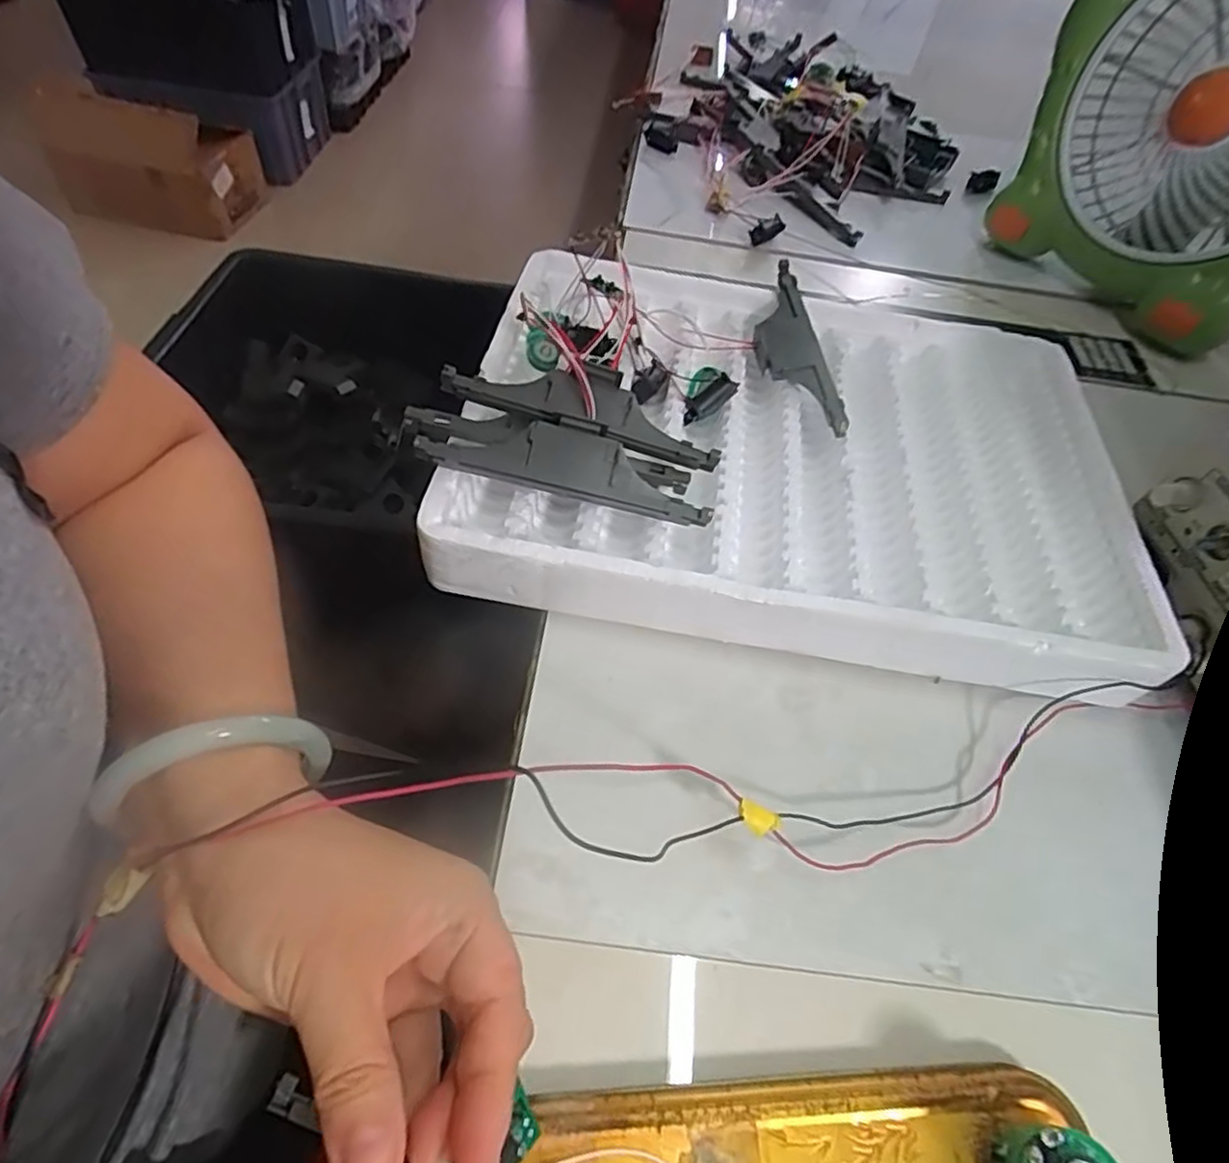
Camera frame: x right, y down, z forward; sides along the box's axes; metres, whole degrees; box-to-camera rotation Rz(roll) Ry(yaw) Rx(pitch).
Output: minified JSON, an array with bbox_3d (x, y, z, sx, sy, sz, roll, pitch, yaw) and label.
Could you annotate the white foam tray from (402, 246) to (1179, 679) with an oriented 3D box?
[{"bbox_3d":[0.097,-0.078,0.375,0.341,0.058,0.257,10,53,-1],"label":"white foam tray"}]

